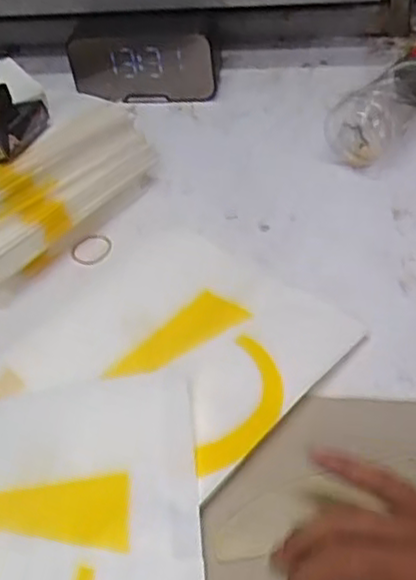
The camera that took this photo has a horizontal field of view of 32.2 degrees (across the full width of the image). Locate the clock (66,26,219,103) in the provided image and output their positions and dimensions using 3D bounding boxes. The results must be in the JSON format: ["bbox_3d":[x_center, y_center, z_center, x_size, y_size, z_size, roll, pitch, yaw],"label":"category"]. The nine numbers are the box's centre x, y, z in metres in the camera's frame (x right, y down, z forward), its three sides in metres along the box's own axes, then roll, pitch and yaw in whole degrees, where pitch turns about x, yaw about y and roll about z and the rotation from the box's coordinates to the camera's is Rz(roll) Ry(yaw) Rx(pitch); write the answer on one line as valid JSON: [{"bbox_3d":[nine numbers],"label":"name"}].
[{"bbox_3d":[-0.064,-0.225,0.709,0.146,0.068,0.041,7,48,14],"label":"clock"}]

